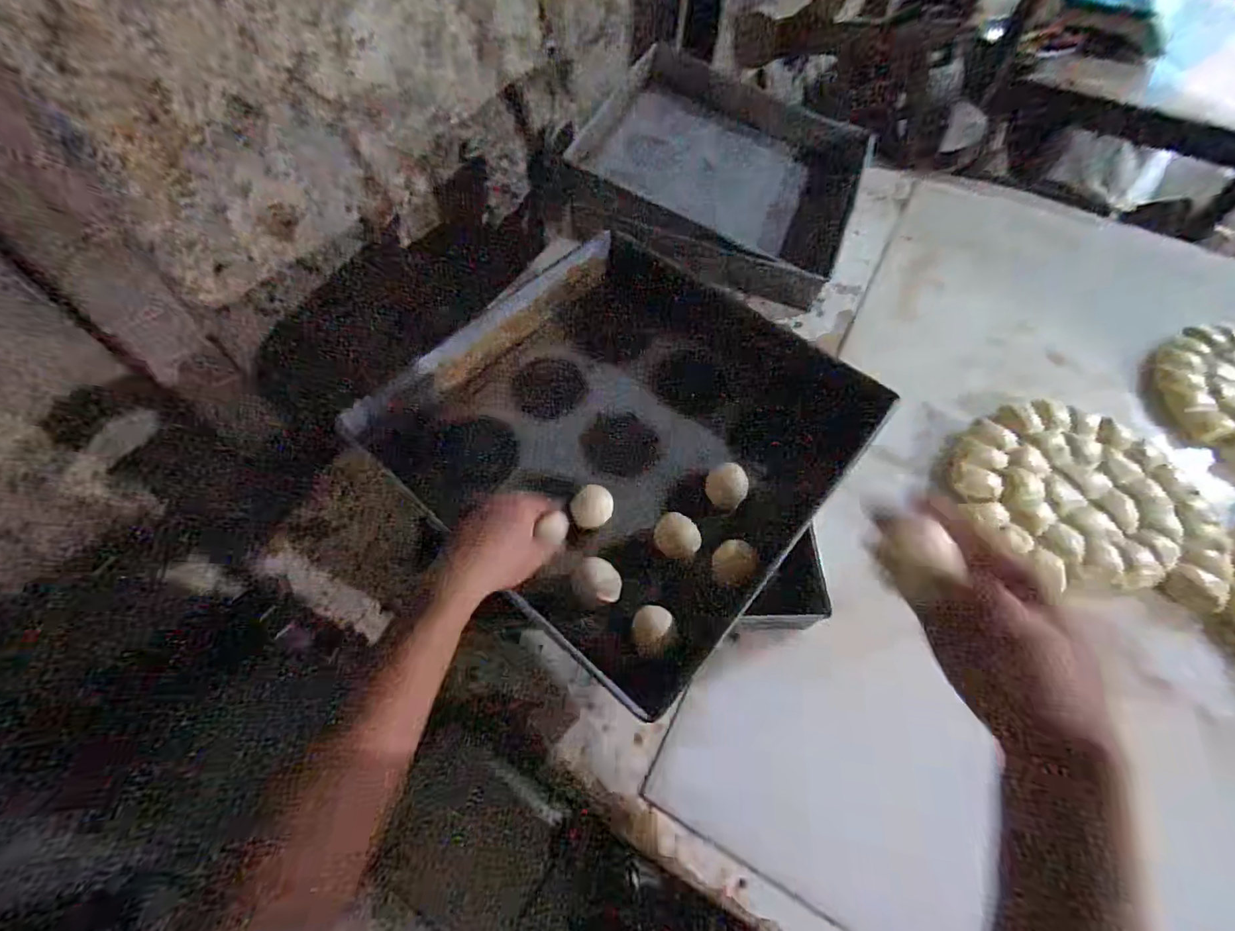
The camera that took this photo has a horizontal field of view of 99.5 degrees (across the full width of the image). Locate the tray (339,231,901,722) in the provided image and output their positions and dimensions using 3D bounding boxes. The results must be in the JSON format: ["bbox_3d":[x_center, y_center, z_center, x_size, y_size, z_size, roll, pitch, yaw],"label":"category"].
[{"bbox_3d":[0.007,-0.038,0.567,0.427,0.103,0.423,38,65,20],"label":"tray"}]

